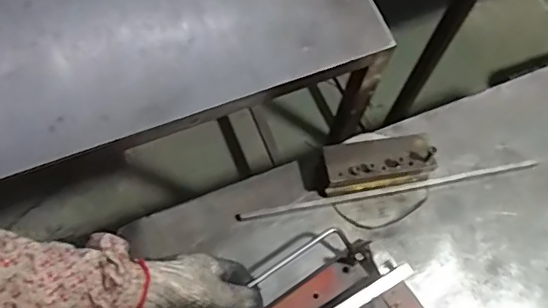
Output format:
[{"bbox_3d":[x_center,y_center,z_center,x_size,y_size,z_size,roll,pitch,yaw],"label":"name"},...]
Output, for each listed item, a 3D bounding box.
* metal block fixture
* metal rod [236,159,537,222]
[{"bbox_3d":[0.113,0.010,0.629,0.120,0.052,0.051,-8,70,-5],"label":"metal block fixture"},{"bbox_3d":[0.134,0.038,0.643,0.351,0.007,0.010,-10,70,-6],"label":"metal rod"}]

